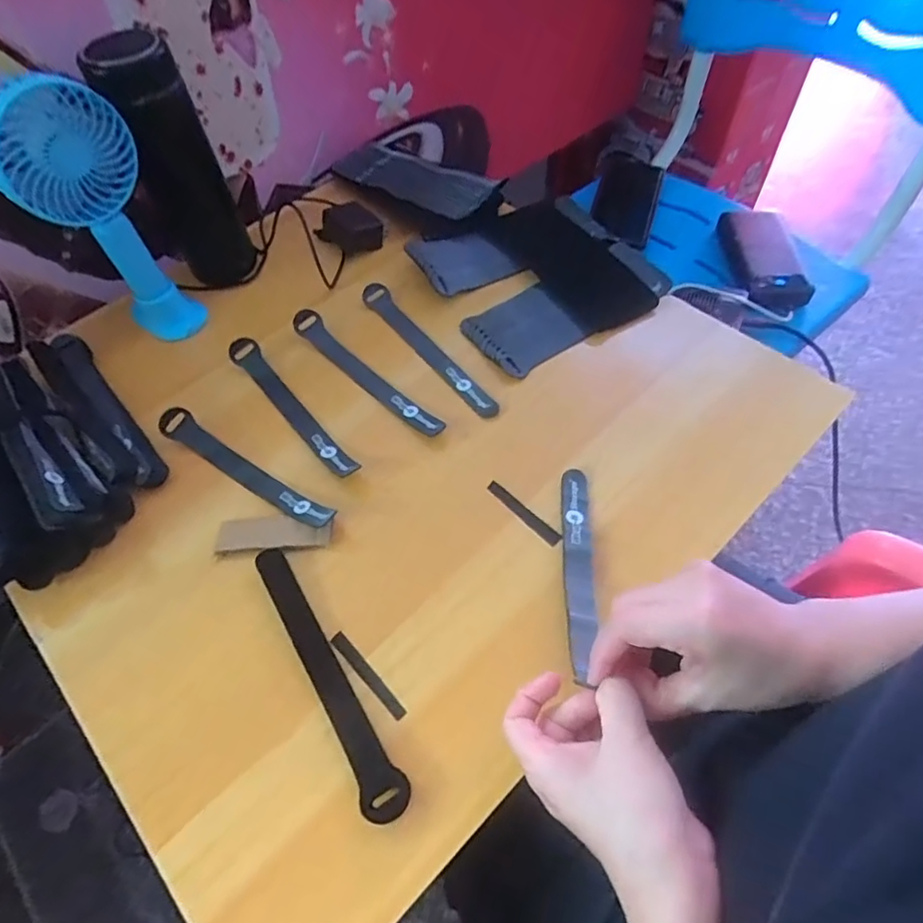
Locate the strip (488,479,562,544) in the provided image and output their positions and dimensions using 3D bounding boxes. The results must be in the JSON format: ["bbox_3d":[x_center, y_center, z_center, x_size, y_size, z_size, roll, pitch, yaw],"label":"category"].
[{"bbox_3d":[0.046,0.037,0.441,0.011,0.004,0.069,-40,64,-20],"label":"strip"}]

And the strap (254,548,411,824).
[{"bbox_3d":[-0.092,0.136,0.384,0.024,0.009,0.195,-30,61,-15],"label":"strap"}]

